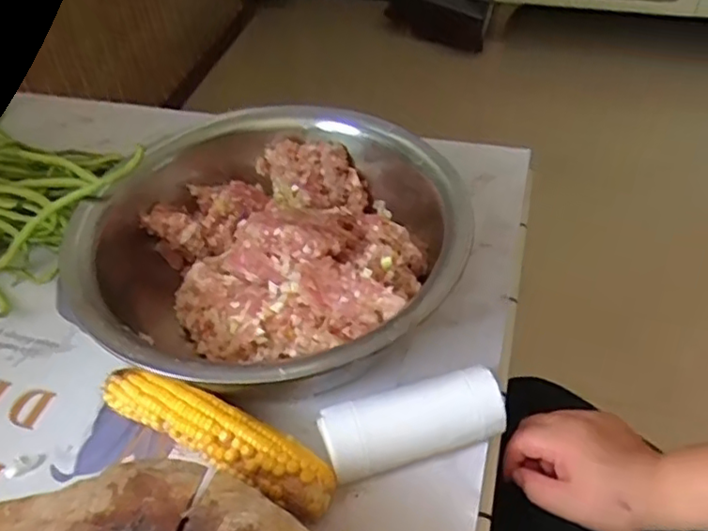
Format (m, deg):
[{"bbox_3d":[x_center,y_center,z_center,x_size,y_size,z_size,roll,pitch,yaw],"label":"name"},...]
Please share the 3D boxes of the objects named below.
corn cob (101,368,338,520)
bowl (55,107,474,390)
[{"bbox_3d":[-0.096,0.121,0.443,0.183,0.043,0.037,21,50,22],"label":"corn cob"},{"bbox_3d":[-0.074,-0.011,0.527,0.305,0.107,0.308,18,49,20],"label":"bowl"}]

